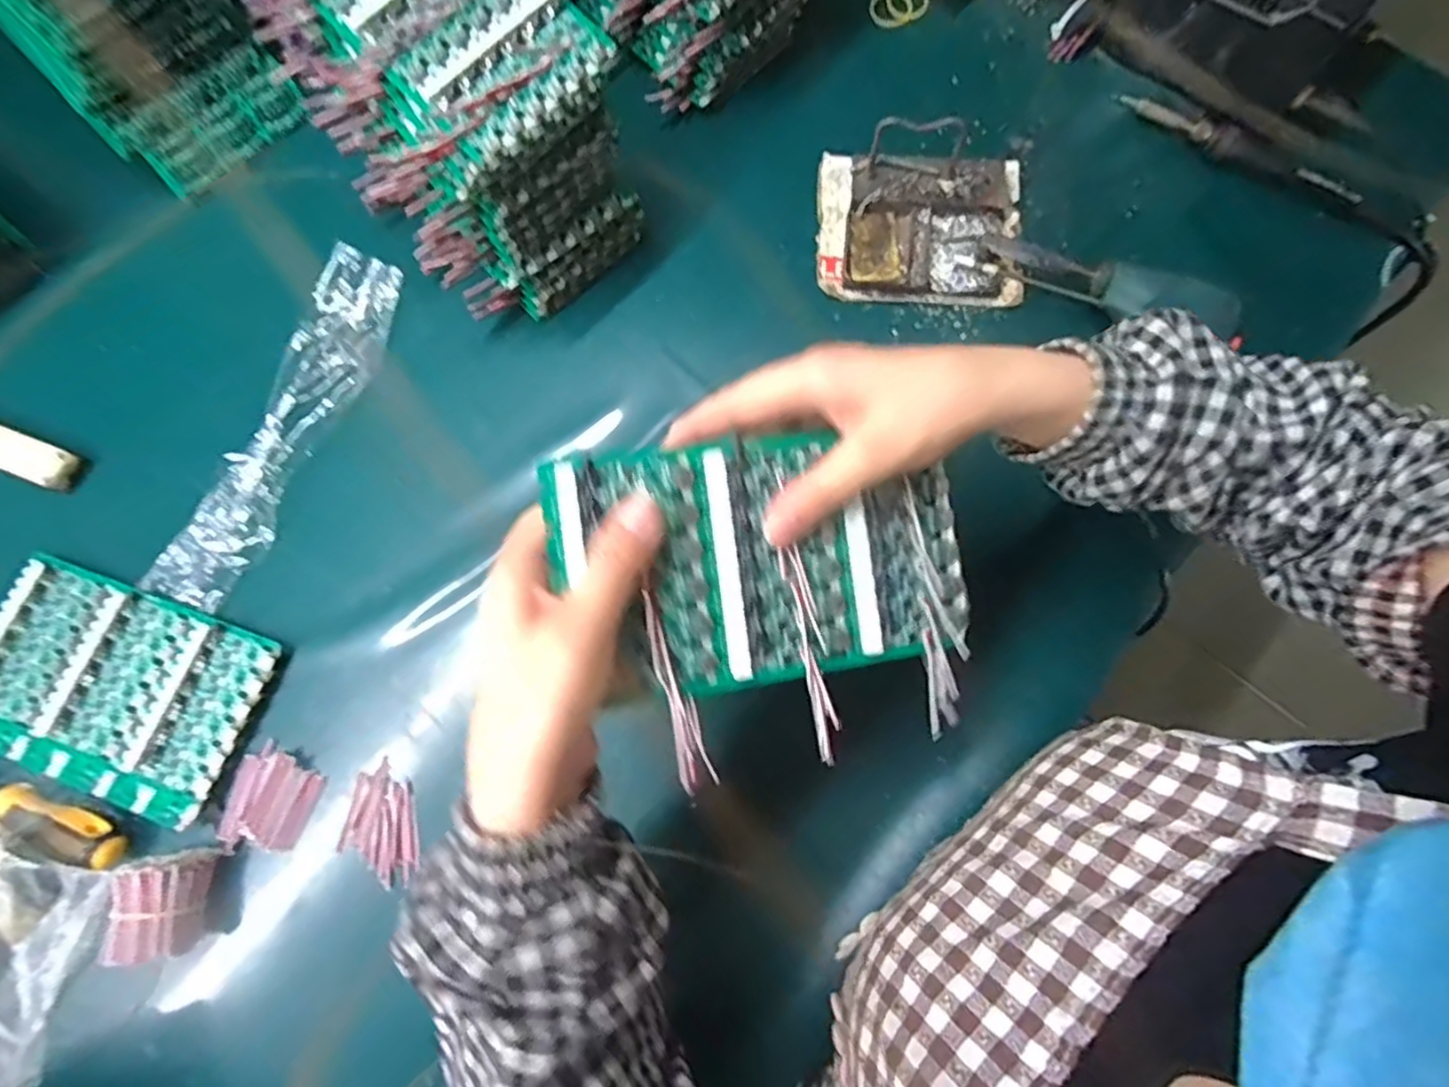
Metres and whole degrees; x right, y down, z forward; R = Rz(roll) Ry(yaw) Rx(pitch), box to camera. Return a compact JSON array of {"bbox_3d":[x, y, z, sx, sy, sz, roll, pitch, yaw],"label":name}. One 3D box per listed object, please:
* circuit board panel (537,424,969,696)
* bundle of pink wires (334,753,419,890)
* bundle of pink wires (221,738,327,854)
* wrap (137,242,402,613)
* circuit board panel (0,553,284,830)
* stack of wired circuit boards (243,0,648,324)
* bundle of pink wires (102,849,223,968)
[{"bbox_3d":[0.022,0.005,0.303,0.184,0.009,0.106,-8,87,-16],"label":"circuit board panel"},{"bbox_3d":[-0.219,0.177,0.430,0.048,0.006,0.071,-12,77,0],"label":"bundle of pink wires"},{"bbox_3d":[-0.287,0.163,0.434,0.052,0.012,0.059,14,78,6],"label":"bundle of pink wires"},{"bbox_3d":[-0.311,-0.085,0.482,0.060,0.016,0.271,22,79,8],"label":"wrap"},{"bbox_3d":[-0.398,0.093,0.447,0.182,0.022,0.122,19,79,7],"label":"circuit board panel"},{"bbox_3d":[-0.167,-0.270,0.457,0.142,0.156,0.176,-44,79,-7],"label":"stack of wired circuit boards"},{"bbox_3d":[-0.330,0.212,0.399,0.036,0.030,0.052,-1,77,3],"label":"bundle of pink wires"}]

